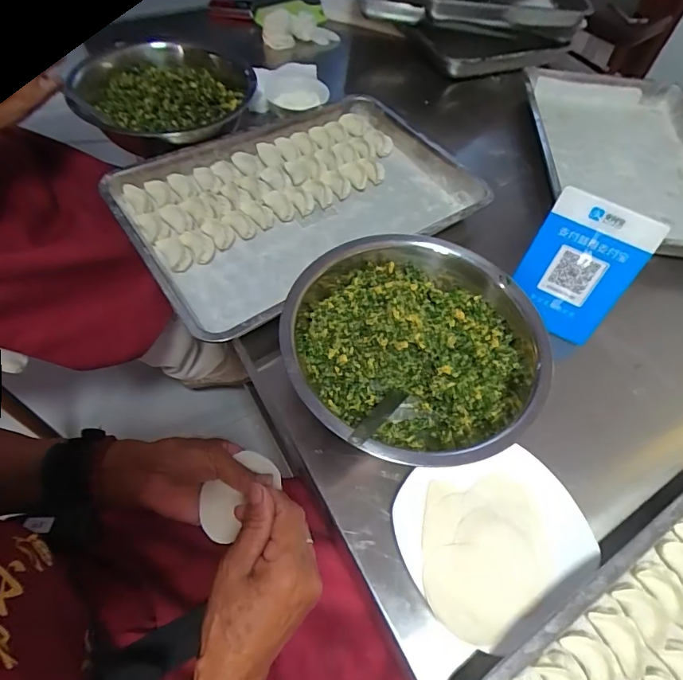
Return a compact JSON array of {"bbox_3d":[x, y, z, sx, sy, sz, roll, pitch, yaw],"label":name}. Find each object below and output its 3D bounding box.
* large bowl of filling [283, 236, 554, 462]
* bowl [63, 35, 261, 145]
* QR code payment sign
[{"bbox_3d":[0.077,0.013,0.505,0.268,0.089,0.272,2,58,-4],"label":"large bowl of filling"},{"bbox_3d":[-0.271,-0.385,0.715,0.257,0.067,0.231,-20,62,-16],"label":"bowl"},{"bbox_3d":[0.289,-0.086,0.548,0.120,0.166,0.012,27,34,10],"label":"QR code payment sign"}]

